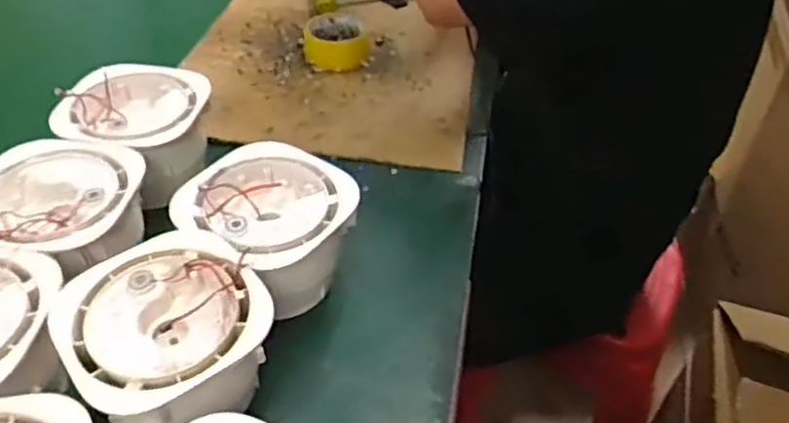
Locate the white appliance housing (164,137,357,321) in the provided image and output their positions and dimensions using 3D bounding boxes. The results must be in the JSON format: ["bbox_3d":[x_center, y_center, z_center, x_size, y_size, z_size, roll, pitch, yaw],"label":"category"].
[{"bbox_3d":[-0.112,0.021,0.589,0.130,0.098,0.128,27,48,25],"label":"white appliance housing"}]

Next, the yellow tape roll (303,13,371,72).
[{"bbox_3d":[-0.081,-0.240,0.921,0.092,0.042,0.095,1,42,-1],"label":"yellow tape roll"}]

